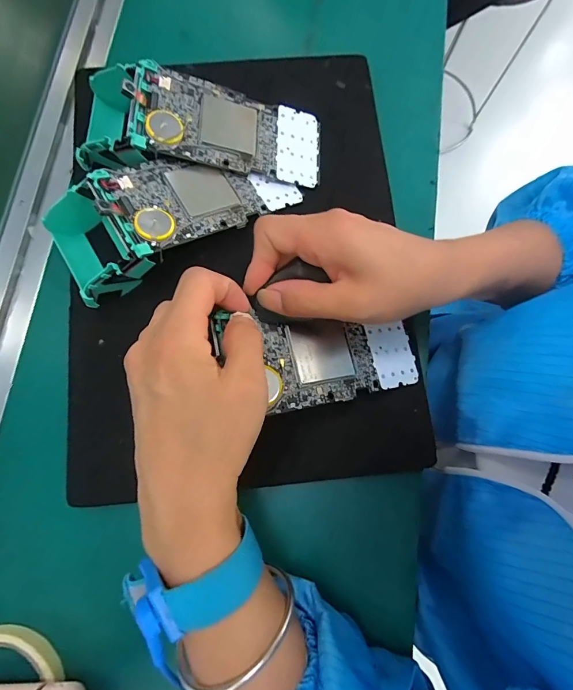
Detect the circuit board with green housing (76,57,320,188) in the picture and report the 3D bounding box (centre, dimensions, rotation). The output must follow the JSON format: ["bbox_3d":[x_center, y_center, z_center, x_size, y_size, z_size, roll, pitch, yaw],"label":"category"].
[{"bbox_3d":[-0.058,-0.159,0.272,0.170,0.045,0.072,3,78,-13],"label":"circuit board with green housing"}]

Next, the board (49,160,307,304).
[{"bbox_3d":[-0.076,-0.097,0.250,0.170,0.044,0.075,-31,82,-4],"label":"board"}]

